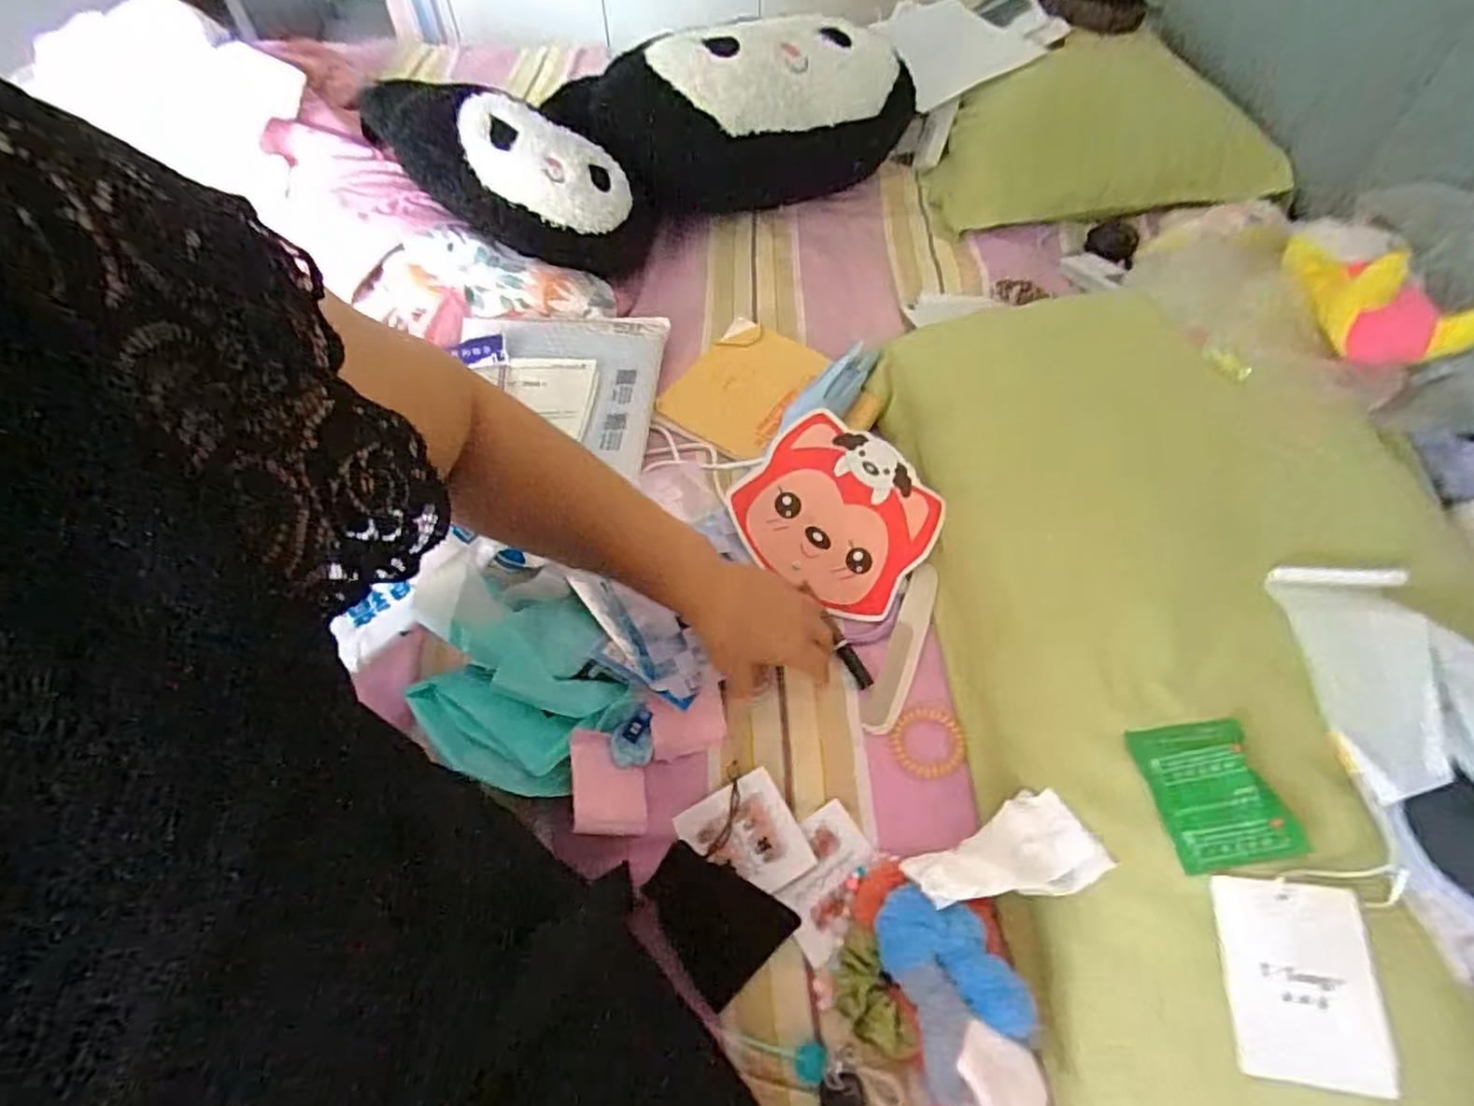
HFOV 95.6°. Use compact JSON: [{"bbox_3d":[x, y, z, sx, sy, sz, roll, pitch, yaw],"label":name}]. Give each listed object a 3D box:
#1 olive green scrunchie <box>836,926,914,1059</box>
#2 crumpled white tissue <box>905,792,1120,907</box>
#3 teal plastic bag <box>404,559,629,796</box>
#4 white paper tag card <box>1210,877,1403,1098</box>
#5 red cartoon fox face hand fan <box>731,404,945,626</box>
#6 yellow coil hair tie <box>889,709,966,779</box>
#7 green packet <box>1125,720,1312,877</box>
[{"bbox_3d":[0.080,0.271,0.412,0.034,0.024,0.069,-14,41,-9],"label":"olive green scrunchie"},{"bbox_3d":[0.168,0.197,0.420,0.110,0.028,0.060,-23,57,-15],"label":"crumpled white tissue"},{"bbox_3d":[-0.164,0.084,0.487,0.139,0.068,0.144,19,57,14],"label":"teal plastic bag"},{"bbox_3d":[0.297,0.225,0.353,0.067,0.004,0.091,-2,64,17],"label":"white paper tag card"},{"bbox_3d":[0.087,-0.035,0.572,0.158,0.011,0.141,36,80,2],"label":"red cartoon fox face hand fan"},{"bbox_3d":[0.146,0.145,0.514,0.055,0.010,0.055,-8,62,14],"label":"yellow coil hair tie"},{"bbox_3d":[0.286,0.144,0.403,0.063,0.010,0.084,-19,53,17],"label":"green packet"}]

